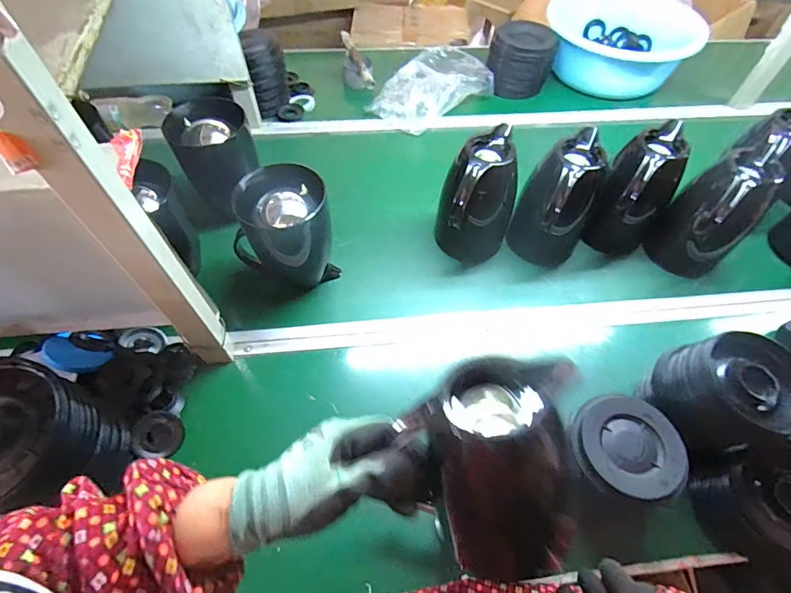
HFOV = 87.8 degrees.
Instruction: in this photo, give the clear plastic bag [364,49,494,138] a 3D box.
[{"bbox_3d":[0.075,-0.510,0.994,0.282,0.070,0.219,-38,65,-24],"label":"clear plastic bag"}]

